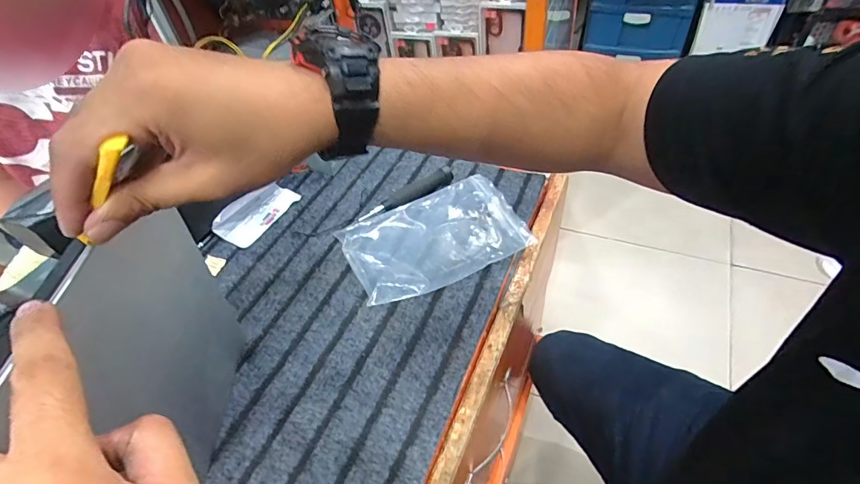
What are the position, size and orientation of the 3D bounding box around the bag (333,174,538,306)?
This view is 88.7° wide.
[{"bbox_3d":[0.003,-0.009,0.490,0.187,0.022,0.128,-20,49,-11],"label":"bag"}]

